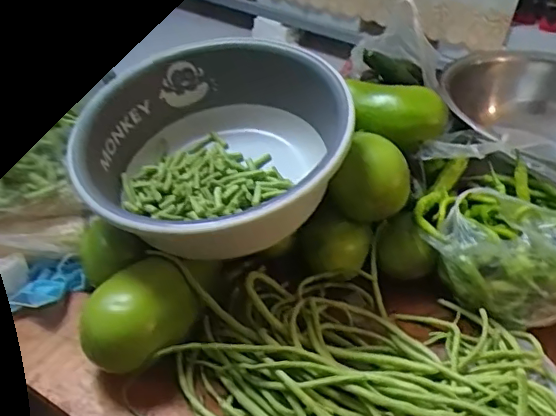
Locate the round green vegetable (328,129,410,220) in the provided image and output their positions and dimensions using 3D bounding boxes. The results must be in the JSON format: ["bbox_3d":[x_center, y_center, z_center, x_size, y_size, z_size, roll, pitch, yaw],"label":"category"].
[{"bbox_3d":[0.113,-0.034,0.653,0.080,0.080,0.096,16,41,15],"label":"round green vegetable"}]

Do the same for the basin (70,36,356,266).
[{"bbox_3d":[-0.077,-0.061,0.642,0.269,0.142,0.309,6,39,3],"label":"basin"}]

